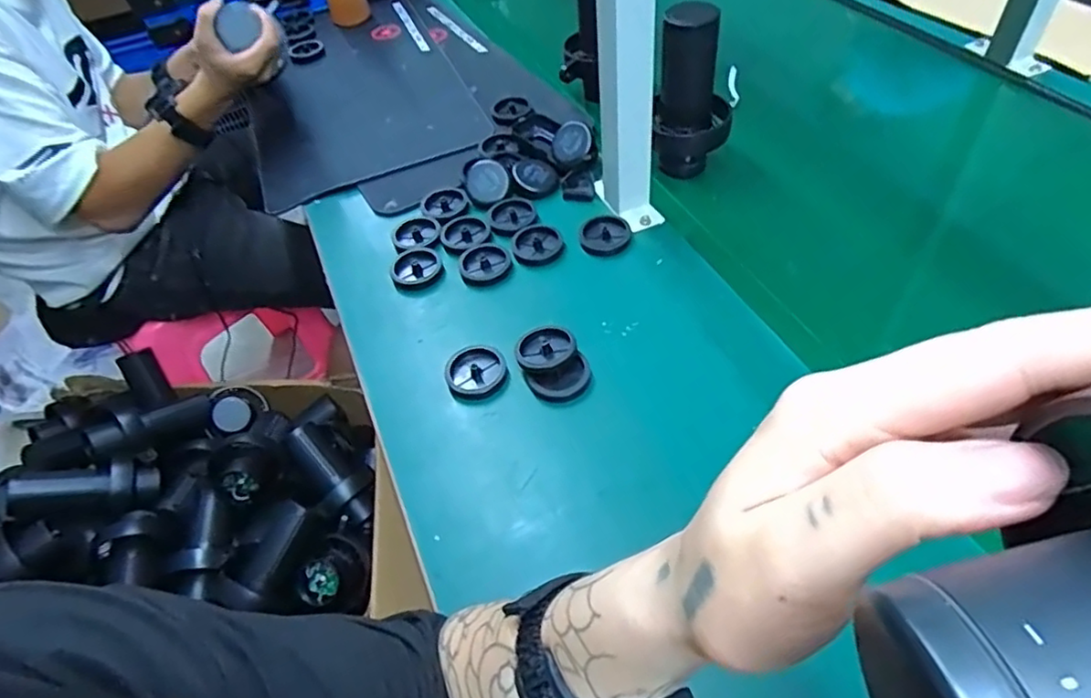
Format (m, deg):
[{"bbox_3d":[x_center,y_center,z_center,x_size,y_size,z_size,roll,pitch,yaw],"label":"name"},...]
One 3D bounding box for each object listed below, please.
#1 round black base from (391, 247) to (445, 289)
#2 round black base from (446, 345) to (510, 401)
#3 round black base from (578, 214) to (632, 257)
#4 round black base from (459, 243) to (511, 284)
[{"bbox_3d":[-0.133,-0.083,0.652,0.051,0.009,0.053,-4,50,4],"label":"round black base"},{"bbox_3d":[-0.061,0.019,0.555,0.051,0.010,0.053,-4,50,4],"label":"round black base"},{"bbox_3d":[0.061,-0.118,0.652,0.051,0.009,0.054,-4,50,4],"label":"round black base"},{"bbox_3d":[-0.063,-0.088,0.647,0.050,0.009,0.047,-4,50,4],"label":"round black base"}]

